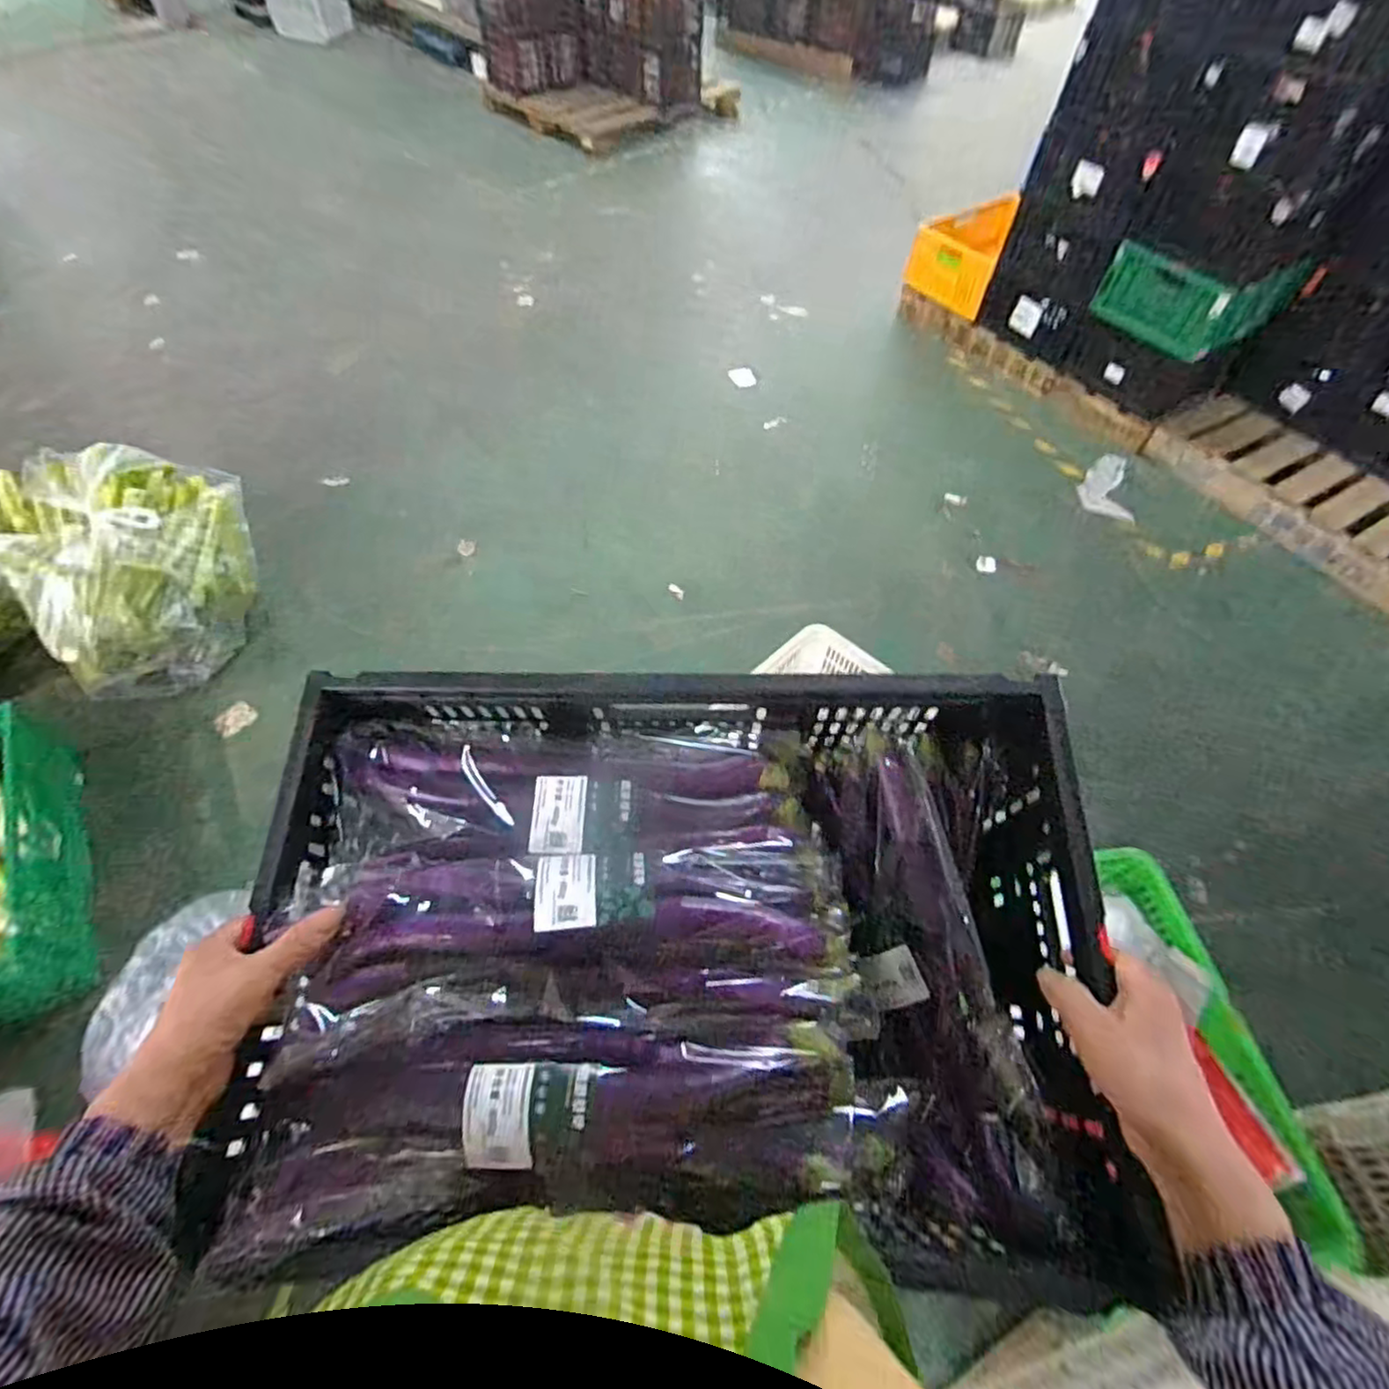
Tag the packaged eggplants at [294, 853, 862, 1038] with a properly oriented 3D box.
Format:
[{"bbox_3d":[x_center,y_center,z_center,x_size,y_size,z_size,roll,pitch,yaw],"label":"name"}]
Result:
[{"bbox_3d":[-0.072,0.163,0.477,0.356,0.061,0.120,3,55,-1],"label":"packaged eggplants"}]

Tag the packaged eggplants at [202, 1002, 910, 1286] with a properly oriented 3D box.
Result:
[{"bbox_3d":[-0.076,0.271,0.427,0.408,0.077,0.133,1,55,-2],"label":"packaged eggplants"}]

